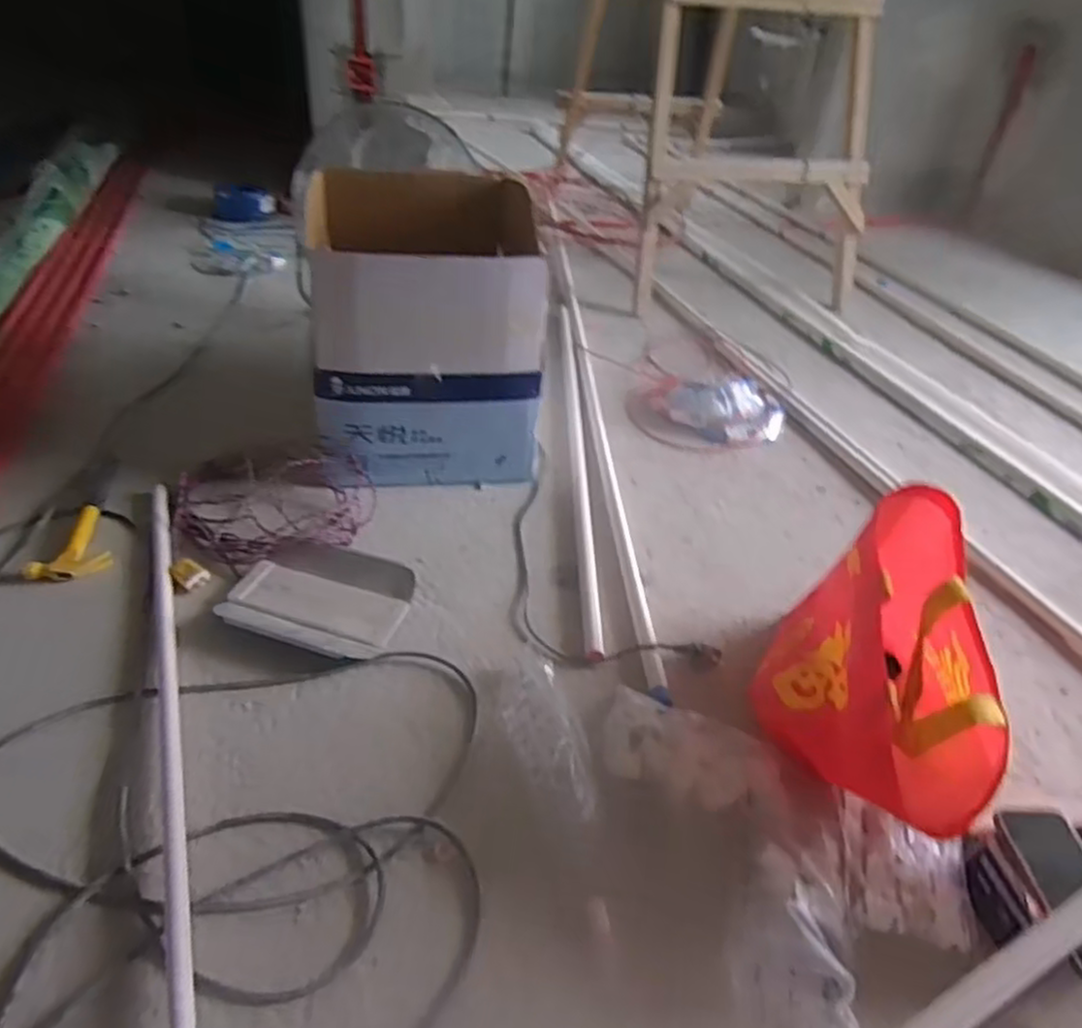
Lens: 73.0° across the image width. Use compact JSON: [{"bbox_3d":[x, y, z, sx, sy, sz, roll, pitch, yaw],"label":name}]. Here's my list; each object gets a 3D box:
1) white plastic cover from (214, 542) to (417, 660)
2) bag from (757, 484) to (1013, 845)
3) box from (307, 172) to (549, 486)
[{"bbox_3d":[-0.311,0.121,1.014,0.239,0.050,0.170,11,39,6],"label":"white plastic cover"},{"bbox_3d":[0.402,0.153,0.831,0.247,0.266,0.335,23,40,22],"label":"bag"},{"bbox_3d":[-0.208,-0.364,1.340,0.386,0.377,0.564,-2,39,-9],"label":"box"}]

